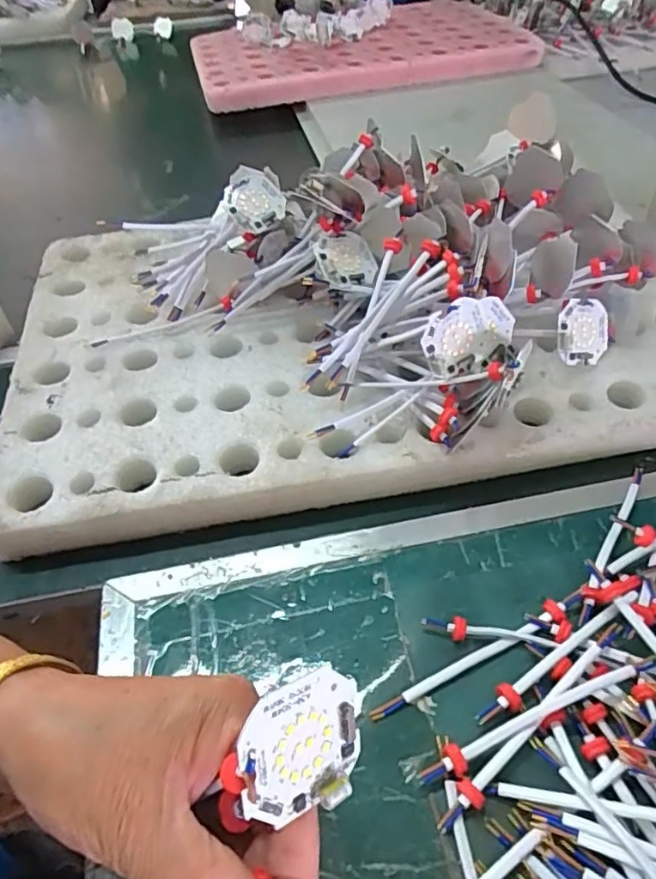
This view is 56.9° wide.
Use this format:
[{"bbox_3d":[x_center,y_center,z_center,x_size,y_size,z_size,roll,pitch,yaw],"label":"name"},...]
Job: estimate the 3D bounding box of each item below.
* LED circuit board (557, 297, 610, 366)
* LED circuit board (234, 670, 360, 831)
[{"bbox_3d":[0.188,-0.078,0.443,0.047,0.047,0.007,-5,9,-22],"label":"LED circuit board"},{"bbox_3d":[-0.007,0.100,0.196,0.044,0.047,0.005,-6,9,-38],"label":"LED circuit board"}]

